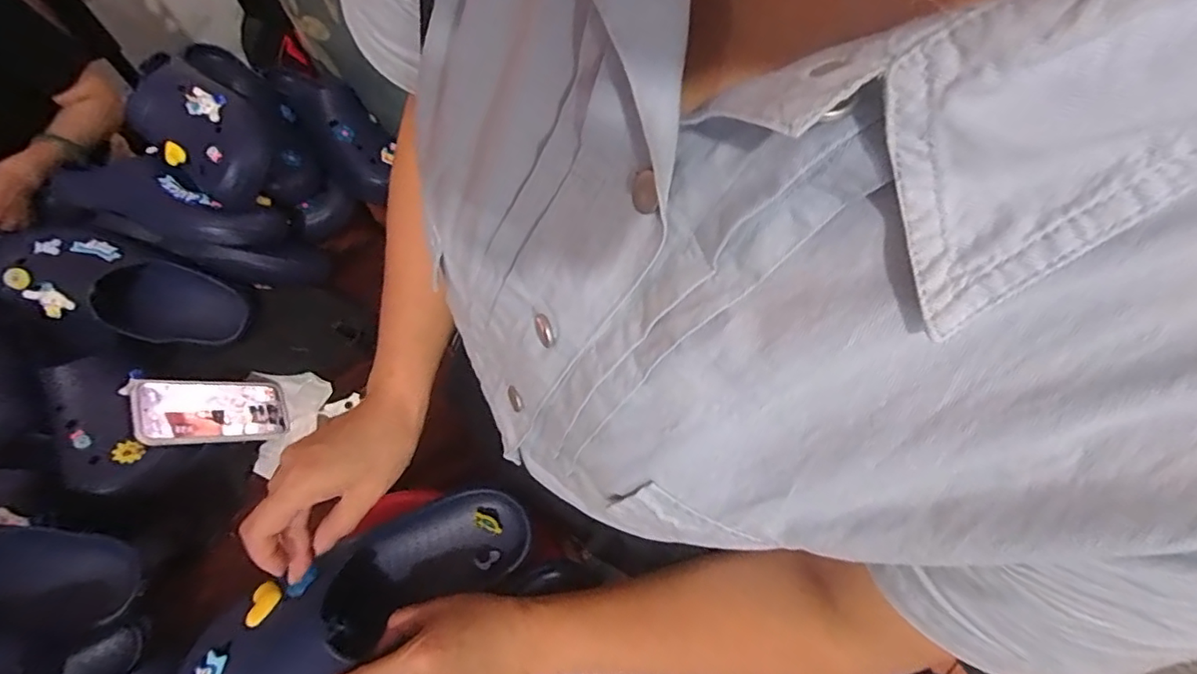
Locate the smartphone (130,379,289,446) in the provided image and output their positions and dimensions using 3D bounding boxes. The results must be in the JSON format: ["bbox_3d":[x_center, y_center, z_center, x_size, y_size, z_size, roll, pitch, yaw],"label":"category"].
[{"bbox_3d":[-0.489,0.092,0.704,0.014,0.168,0.087,-37,68,24],"label":"smartphone"}]

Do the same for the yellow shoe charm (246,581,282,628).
[{"bbox_3d":[-0.254,0.201,0.417,0.021,0.005,0.029,31,69,10],"label":"yellow shoe charm"}]

